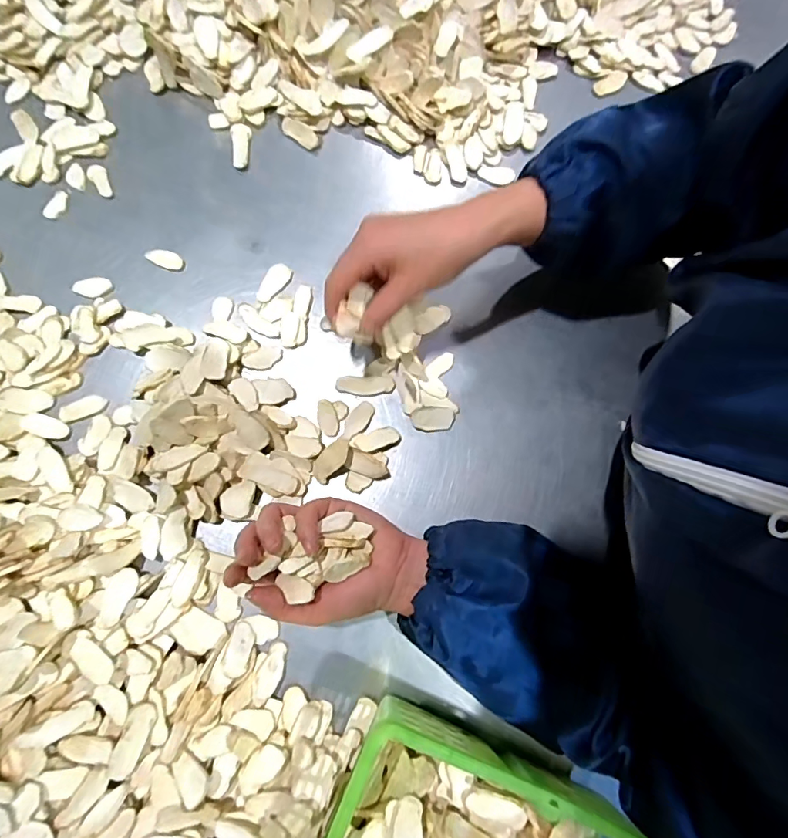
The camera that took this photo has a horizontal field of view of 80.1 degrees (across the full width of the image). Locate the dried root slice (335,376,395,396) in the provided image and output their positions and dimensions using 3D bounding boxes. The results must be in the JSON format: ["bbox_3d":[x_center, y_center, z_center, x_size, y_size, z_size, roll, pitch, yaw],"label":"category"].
[{"bbox_3d":[-0.025,-0.029,0.406,0.050,0.004,0.016,1,76,0],"label":"dried root slice"}]

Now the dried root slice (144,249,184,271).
[{"bbox_3d":[-0.210,-0.147,0.430,0.034,0.004,0.016,21,77,5],"label":"dried root slice"}]

